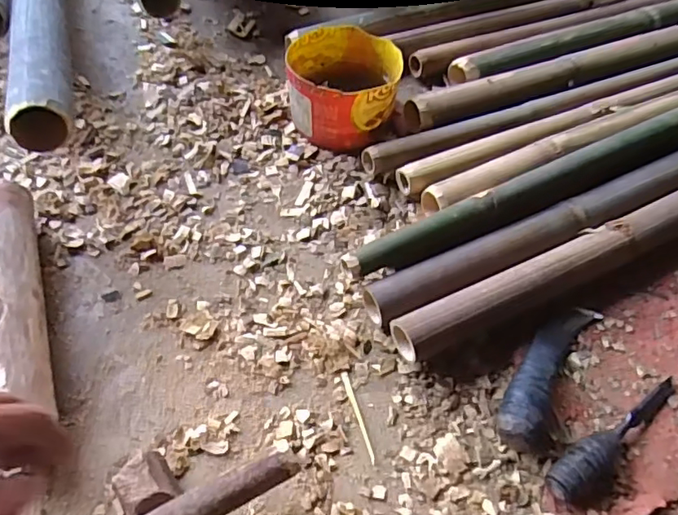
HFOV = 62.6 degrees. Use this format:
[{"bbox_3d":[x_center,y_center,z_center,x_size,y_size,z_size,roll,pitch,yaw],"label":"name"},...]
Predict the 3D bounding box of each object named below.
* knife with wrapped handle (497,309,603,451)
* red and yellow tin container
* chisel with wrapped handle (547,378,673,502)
[{"bbox_3d":[0.232,0.118,0.610,0.058,0.043,0.209,29,61,14],"label":"knife with wrapped handle"},{"bbox_3d":[0.006,-0.246,0.791,0.153,0.094,0.177,-3,59,-6],"label":"red and yellow tin container"},{"bbox_3d":[0.288,0.181,0.575,0.202,0.035,0.038,-32,66,-21],"label":"chisel with wrapped handle"}]

